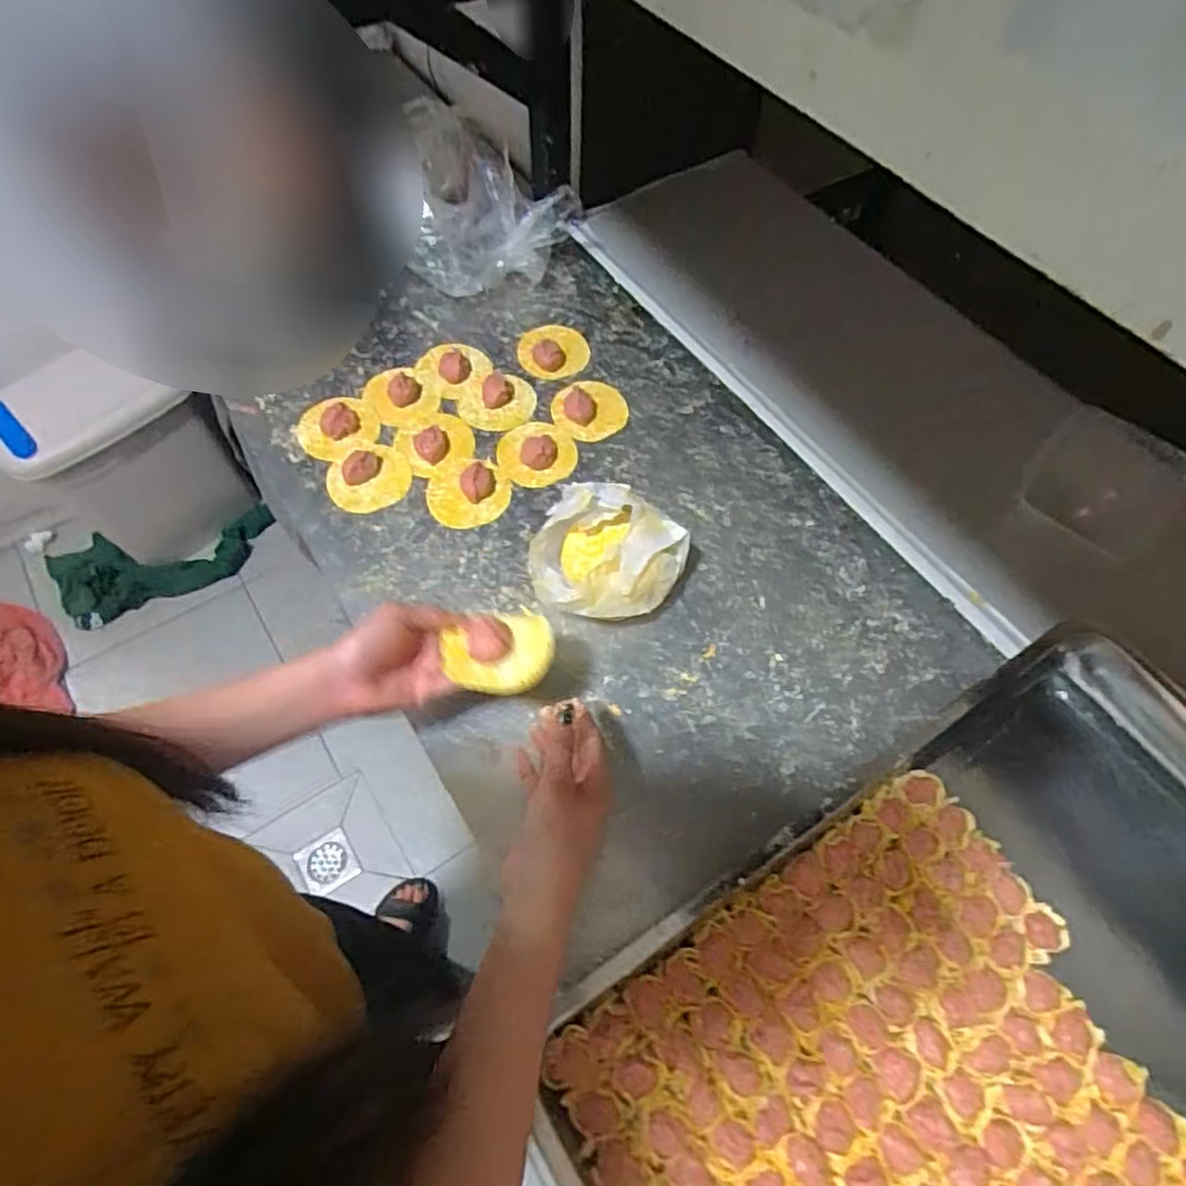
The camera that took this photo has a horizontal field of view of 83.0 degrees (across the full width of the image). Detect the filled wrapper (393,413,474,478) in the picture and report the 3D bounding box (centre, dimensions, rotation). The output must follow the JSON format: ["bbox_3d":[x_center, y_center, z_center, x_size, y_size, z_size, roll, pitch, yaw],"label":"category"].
[{"bbox_3d":[-0.165,-0.163,0.709,0.079,0.023,0.075,1,60,-1],"label":"filled wrapper"}]

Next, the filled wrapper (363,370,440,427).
[{"bbox_3d":[-0.207,-0.215,0.740,0.076,0.023,0.080,1,60,-1],"label":"filled wrapper"}]

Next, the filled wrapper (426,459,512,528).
[{"bbox_3d":[-0.126,-0.103,0.681,0.082,0.010,0.077,1,60,-1],"label":"filled wrapper"}]

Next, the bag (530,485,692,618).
[{"bbox_3d":[0.010,-0.027,0.603,0.127,0.081,0.124,25,63,12],"label":"bag"}]

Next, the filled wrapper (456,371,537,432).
[{"bbox_3d":[-0.106,-0.214,0.738,0.084,0.030,0.073,-10,61,-7],"label":"filled wrapper"}]

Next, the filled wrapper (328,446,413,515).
[{"bbox_3d":[-0.228,-0.121,0.681,0.082,0.025,0.081,1,60,-1],"label":"filled wrapper"}]

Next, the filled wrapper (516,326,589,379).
[{"bbox_3d":[-0.046,-0.289,0.780,0.079,0.016,0.083,5,60,2],"label":"filled wrapper"}]

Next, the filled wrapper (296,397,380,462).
[{"bbox_3d":[-0.273,-0.179,0.715,0.080,0.017,0.071,-33,66,-18],"label":"filled wrapper"}]

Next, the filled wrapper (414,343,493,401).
[{"bbox_3d":[-0.155,-0.258,0.768,0.073,0.021,0.067,1,60,-1],"label":"filled wrapper"}]

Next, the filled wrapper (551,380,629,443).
[{"bbox_3d":[-0.002,-0.203,0.739,0.083,0.007,0.077,-26,64,-15],"label":"filled wrapper"}]

